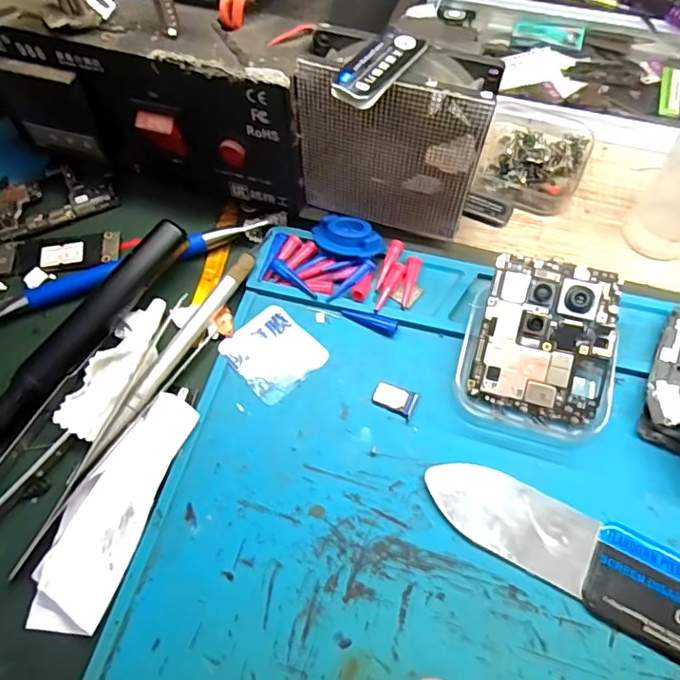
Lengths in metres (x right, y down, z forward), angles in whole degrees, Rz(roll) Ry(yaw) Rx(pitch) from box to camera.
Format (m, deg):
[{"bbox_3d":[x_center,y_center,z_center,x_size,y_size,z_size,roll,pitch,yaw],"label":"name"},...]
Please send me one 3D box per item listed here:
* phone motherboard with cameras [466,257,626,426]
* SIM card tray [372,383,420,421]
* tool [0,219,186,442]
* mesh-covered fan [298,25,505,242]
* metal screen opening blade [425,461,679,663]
[{"bbox_3d":[0.088,-0.002,0.226,0.053,0.004,0.065,14,86,9],"label":"phone motherboard with cameras"},{"bbox_3d":[0.024,0.025,0.231,0.019,0.004,0.012,21,66,13],"label":"SIM card tray"},{"bbox_3d":[-0.115,-0.006,0.239,0.015,0.020,0.120,31,69,17],"label":"tool"},{"bbox_3d":[0.024,-0.089,0.242,0.078,0.082,0.029,16,65,11],"label":"mesh-covered fan"},{"bbox_3d":[0.091,0.080,0.201,0.119,0.004,0.035,26,67,15],"label":"metal screen opening blade"}]

